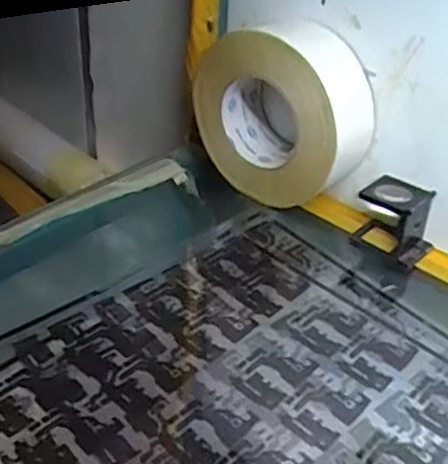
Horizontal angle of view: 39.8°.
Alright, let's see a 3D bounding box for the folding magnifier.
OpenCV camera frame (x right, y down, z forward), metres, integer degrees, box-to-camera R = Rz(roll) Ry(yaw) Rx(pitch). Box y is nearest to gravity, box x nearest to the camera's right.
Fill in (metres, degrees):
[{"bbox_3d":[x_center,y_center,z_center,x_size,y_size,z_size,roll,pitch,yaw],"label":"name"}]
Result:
[{"bbox_3d":[0.133,-0.009,0.475,0.045,0.055,0.056,-27,46,-35],"label":"folding magnifier"}]

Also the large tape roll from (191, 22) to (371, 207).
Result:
[{"bbox_3d":[0.045,-0.090,0.495,0.135,0.137,0.065,26,42,28],"label":"large tape roll"}]

